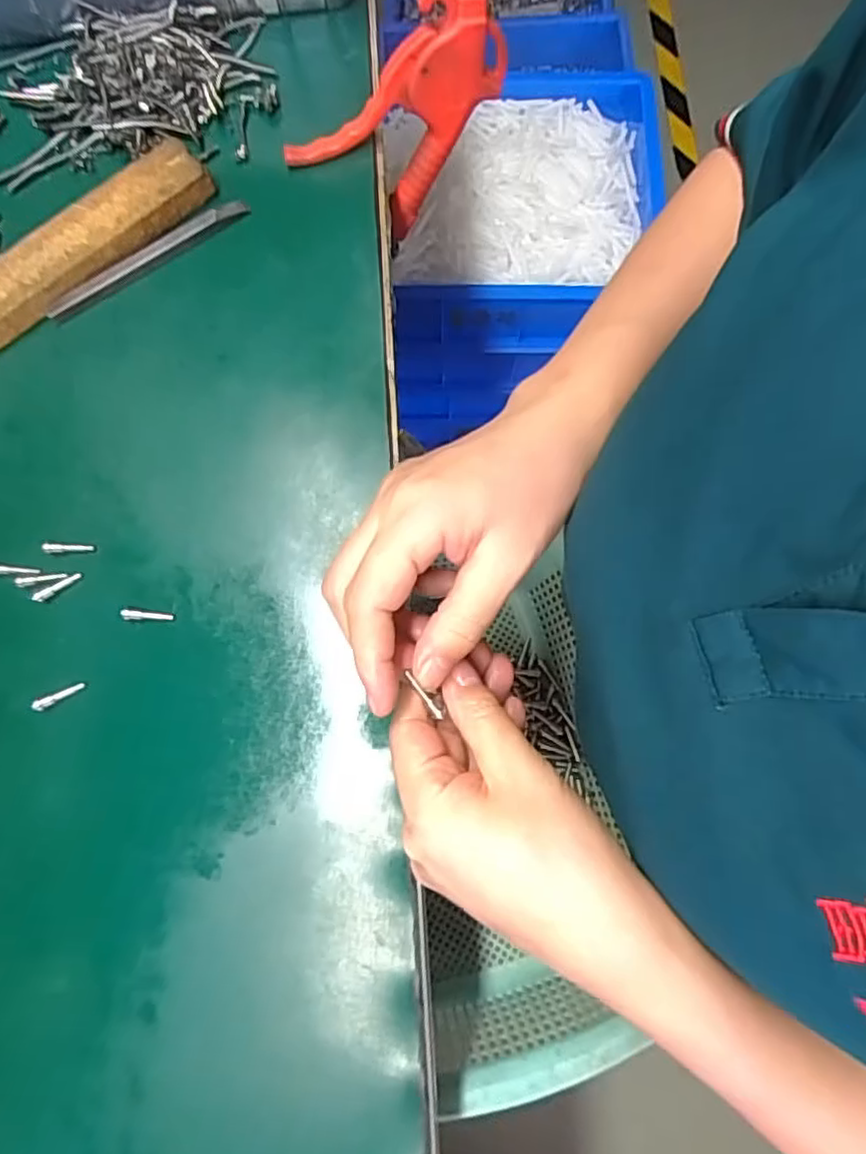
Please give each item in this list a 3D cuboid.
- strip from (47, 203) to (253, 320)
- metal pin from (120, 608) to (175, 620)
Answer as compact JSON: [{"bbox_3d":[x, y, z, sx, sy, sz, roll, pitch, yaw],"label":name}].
[{"bbox_3d":[-0.158,-0.178,0.370,0.122,0.005,0.008,-33,79,-6],"label":"strip"},{"bbox_3d":[-0.140,0.019,0.328,0.025,0.004,0.005,5,78,-12],"label":"metal pin"}]

